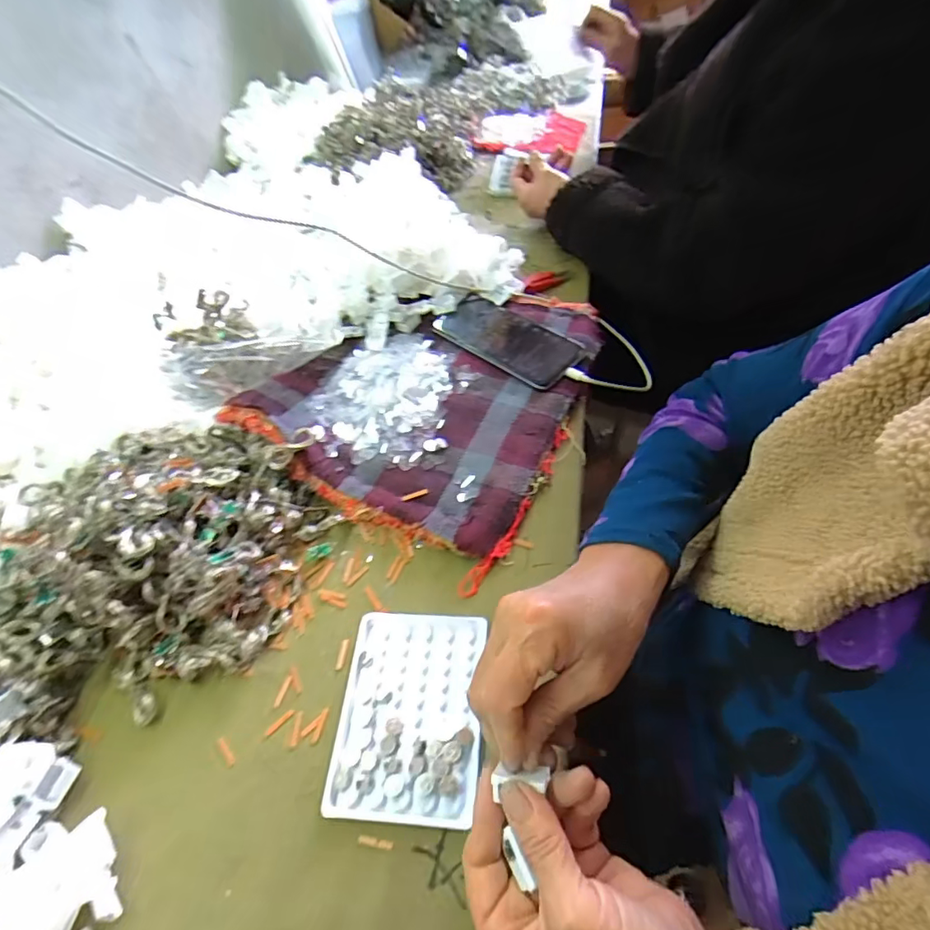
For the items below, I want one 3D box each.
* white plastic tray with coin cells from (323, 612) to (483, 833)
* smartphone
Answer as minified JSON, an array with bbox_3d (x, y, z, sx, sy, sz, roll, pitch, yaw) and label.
[{"bbox_3d":[-0.037,0.164,0.364,0.092,0.016,0.129,1,52,4],"label":"white plastic tray with coin cells"},{"bbox_3d":[0.045,-0.139,0.577,0.165,0.013,0.077,37,63,27],"label":"smartphone"}]

